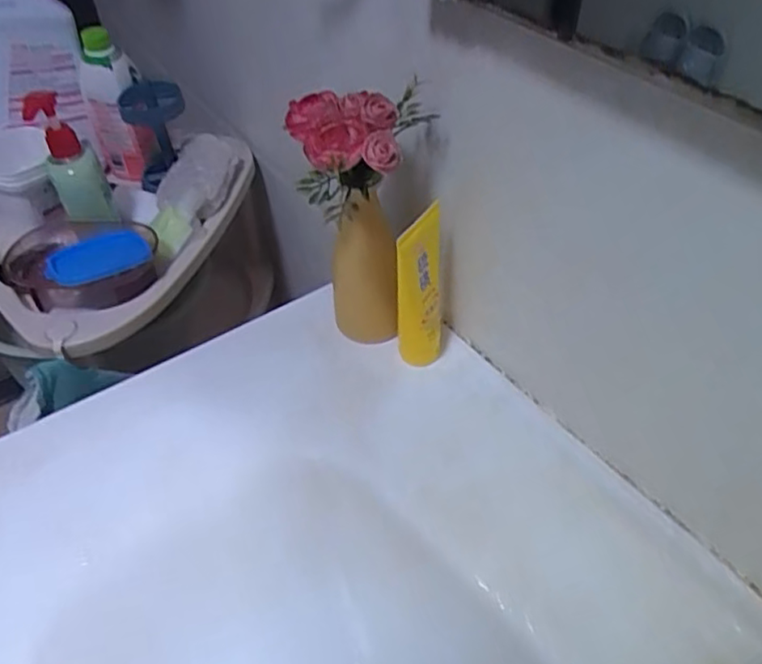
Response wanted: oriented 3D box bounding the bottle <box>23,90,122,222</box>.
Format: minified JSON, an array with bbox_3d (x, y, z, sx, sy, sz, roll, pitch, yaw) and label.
[{"bbox_3d":[-0.332,-0.182,0.684,0.052,0.155,0.049,-23,51,-21],"label":"bottle"}]

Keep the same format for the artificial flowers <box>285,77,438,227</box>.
[{"bbox_3d":[-0.016,-0.135,0.467,0.107,0.069,0.070,-1,46,-1],"label":"artificial flowers"}]

